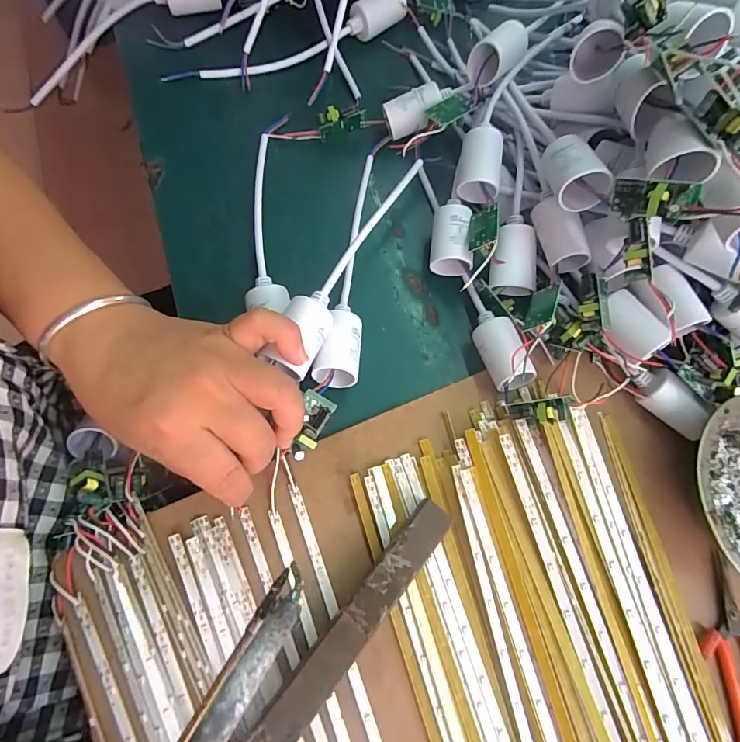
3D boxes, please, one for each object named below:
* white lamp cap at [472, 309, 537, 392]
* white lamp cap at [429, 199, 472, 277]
[{"bbox_3d":[0.085,-0.016,0.280,0.026,0.026,0.052,-19,76,-9],"label":"white lamp cap"},{"bbox_3d":[0.057,-0.092,0.303,0.027,0.024,0.045,8,73,-2],"label":"white lamp cap"}]

